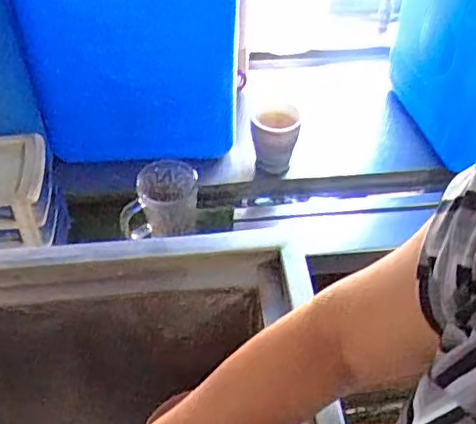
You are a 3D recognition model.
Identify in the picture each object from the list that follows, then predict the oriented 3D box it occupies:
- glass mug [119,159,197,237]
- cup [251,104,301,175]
[{"bbox_3d":[-0.115,-0.013,0.933,0.103,0.085,0.103,3,47,1],"label":"glass mug"},{"bbox_3d":[0.062,-0.128,1.068,0.076,0.119,0.082,1,47,-1],"label":"cup"}]

